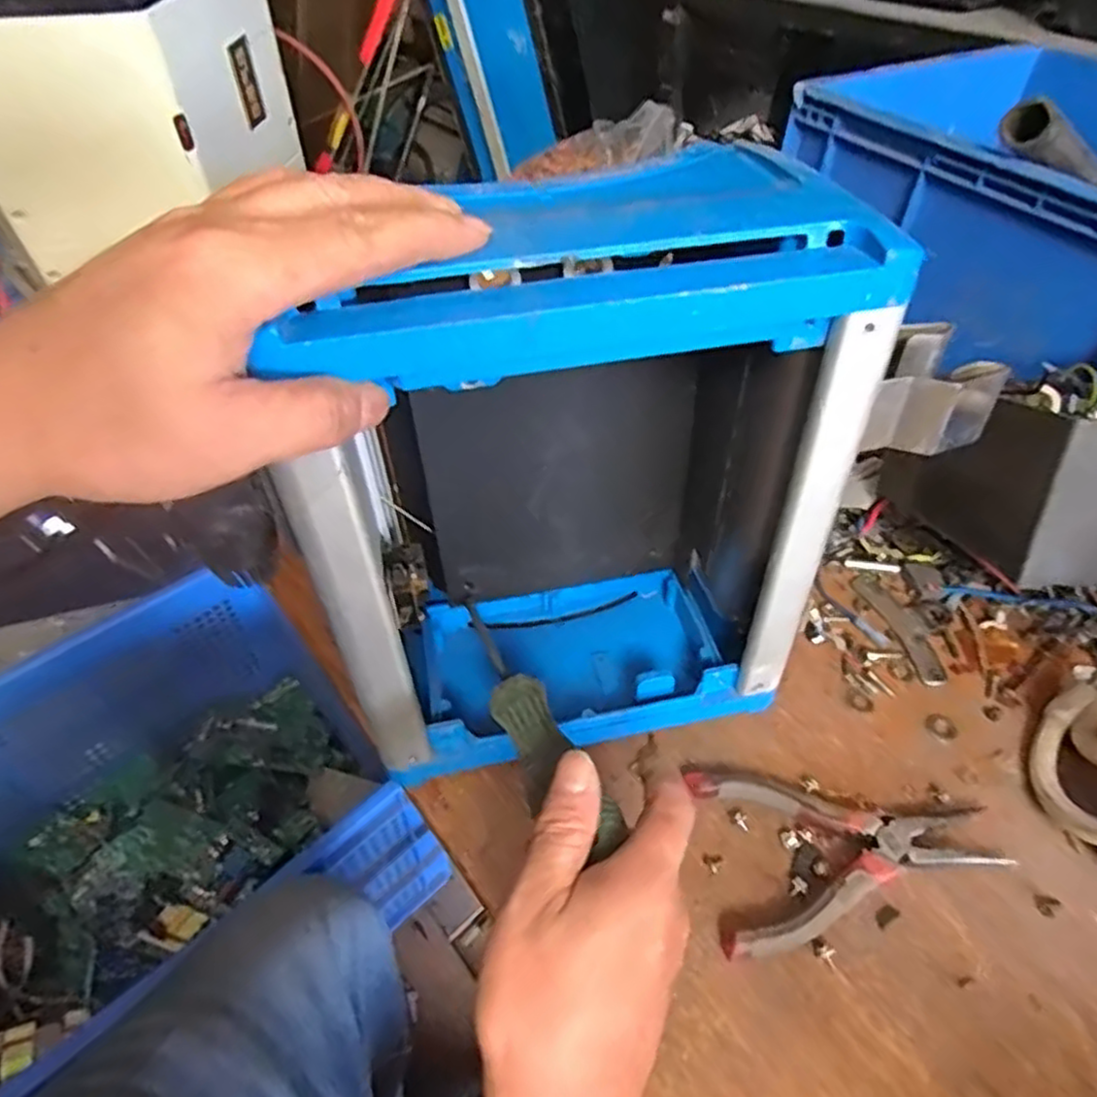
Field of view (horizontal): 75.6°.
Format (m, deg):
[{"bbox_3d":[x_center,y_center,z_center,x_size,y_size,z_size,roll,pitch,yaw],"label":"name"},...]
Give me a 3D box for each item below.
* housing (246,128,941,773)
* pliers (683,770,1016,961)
[{"bbox_3d":[0.010,-0.022,0.332,0.204,0.260,0.120,-8,48,-9],"label":"housing"},{"bbox_3d":[0.147,0.142,0.363,0.146,0.015,0.090,-10,48,-10],"label":"pliers"}]

